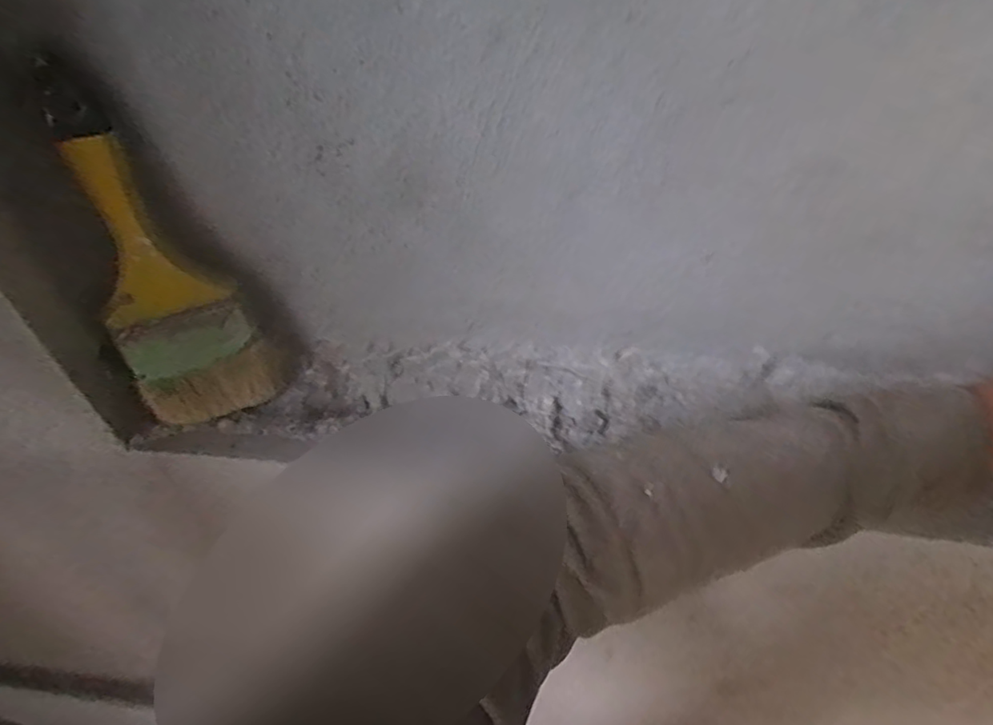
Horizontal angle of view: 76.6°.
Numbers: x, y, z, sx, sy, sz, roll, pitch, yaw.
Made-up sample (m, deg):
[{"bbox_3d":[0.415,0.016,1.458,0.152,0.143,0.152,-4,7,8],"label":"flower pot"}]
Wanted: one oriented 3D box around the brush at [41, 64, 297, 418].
[{"bbox_3d":[-0.193,-0.051,0.355,0.077,0.208,0.014,-23,35,-12],"label":"brush"}]

